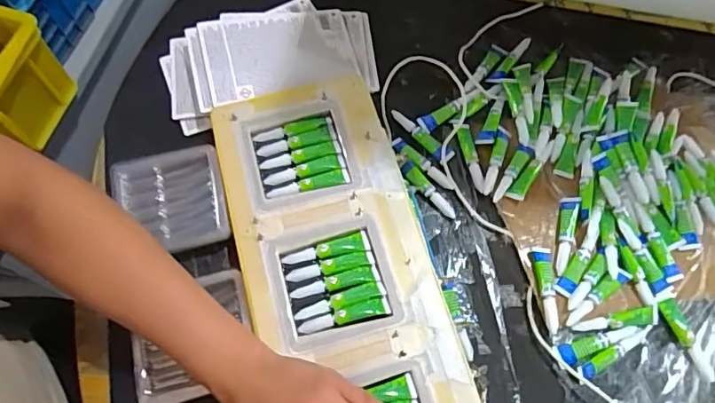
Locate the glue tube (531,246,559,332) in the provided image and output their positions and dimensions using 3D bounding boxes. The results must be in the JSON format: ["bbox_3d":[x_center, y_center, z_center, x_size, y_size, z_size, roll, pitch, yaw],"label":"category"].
[{"bbox_3d":[0.180,0.084,0.488,0.018,0.010,0.079,2,66,-1],"label":"glue tube"}]

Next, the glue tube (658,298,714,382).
[{"bbox_3d":[0.307,0.128,0.474,0.016,0.008,0.076,-21,69,-11],"label":"glue tube"}]

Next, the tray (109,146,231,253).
[{"bbox_3d":[-0.186,-0.001,0.507,0.104,0.018,0.100,-13,67,-8],"label":"tray"}]

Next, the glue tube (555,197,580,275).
[{"bbox_3d":[0.207,0.032,0.505,0.017,0.014,0.079,14,66,4],"label":"glue tube"}]

